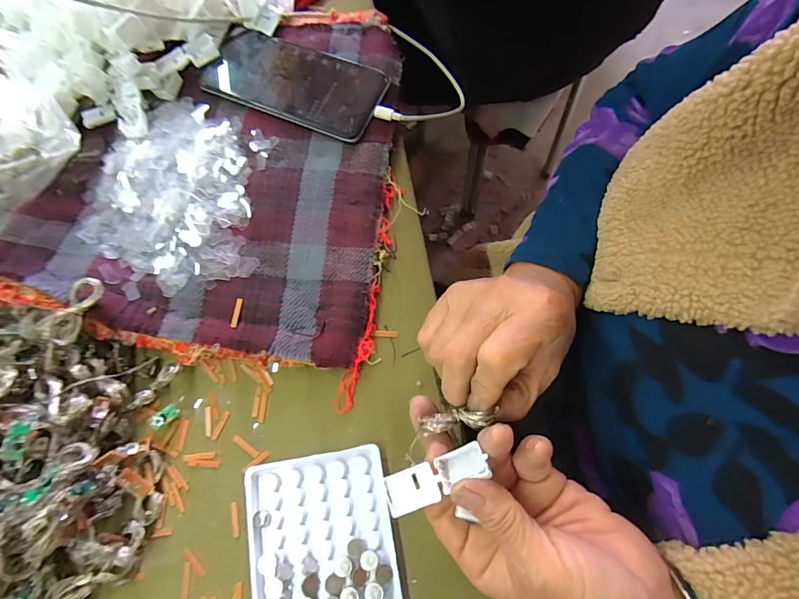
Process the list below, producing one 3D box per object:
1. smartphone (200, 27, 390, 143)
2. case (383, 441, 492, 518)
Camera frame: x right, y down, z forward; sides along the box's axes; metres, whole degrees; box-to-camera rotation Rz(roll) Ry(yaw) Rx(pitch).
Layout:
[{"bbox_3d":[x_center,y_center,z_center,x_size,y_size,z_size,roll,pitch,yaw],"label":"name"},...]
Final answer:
[{"bbox_3d":[-0.099,-0.198,0.363,0.170,0.012,0.075,24,76,11],"label":"smartphone"},{"bbox_3d":[0.019,0.093,0.213,0.054,0.008,0.019,-20,75,-10],"label":"case"}]

